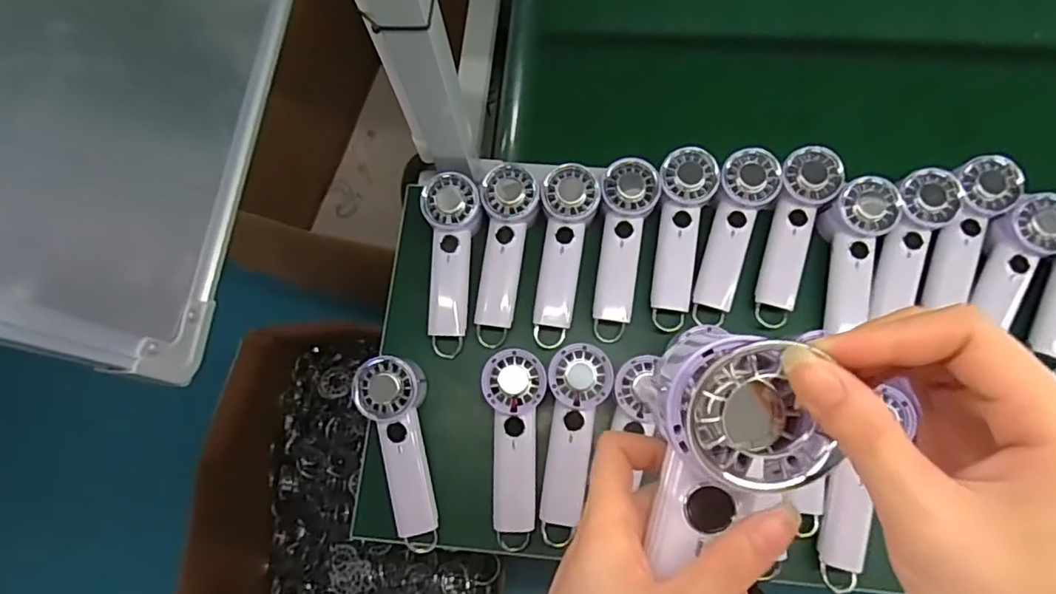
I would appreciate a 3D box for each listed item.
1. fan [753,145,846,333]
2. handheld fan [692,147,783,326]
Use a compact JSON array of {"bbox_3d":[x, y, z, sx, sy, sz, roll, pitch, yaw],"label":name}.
[{"bbox_3d":[0.285,-0.063,0.615,0.058,0.035,0.189,16,94,7],"label":"fan"},{"bbox_3d":[0.220,-0.063,0.614,0.057,0.035,0.187,17,94,7],"label":"handheld fan"}]

